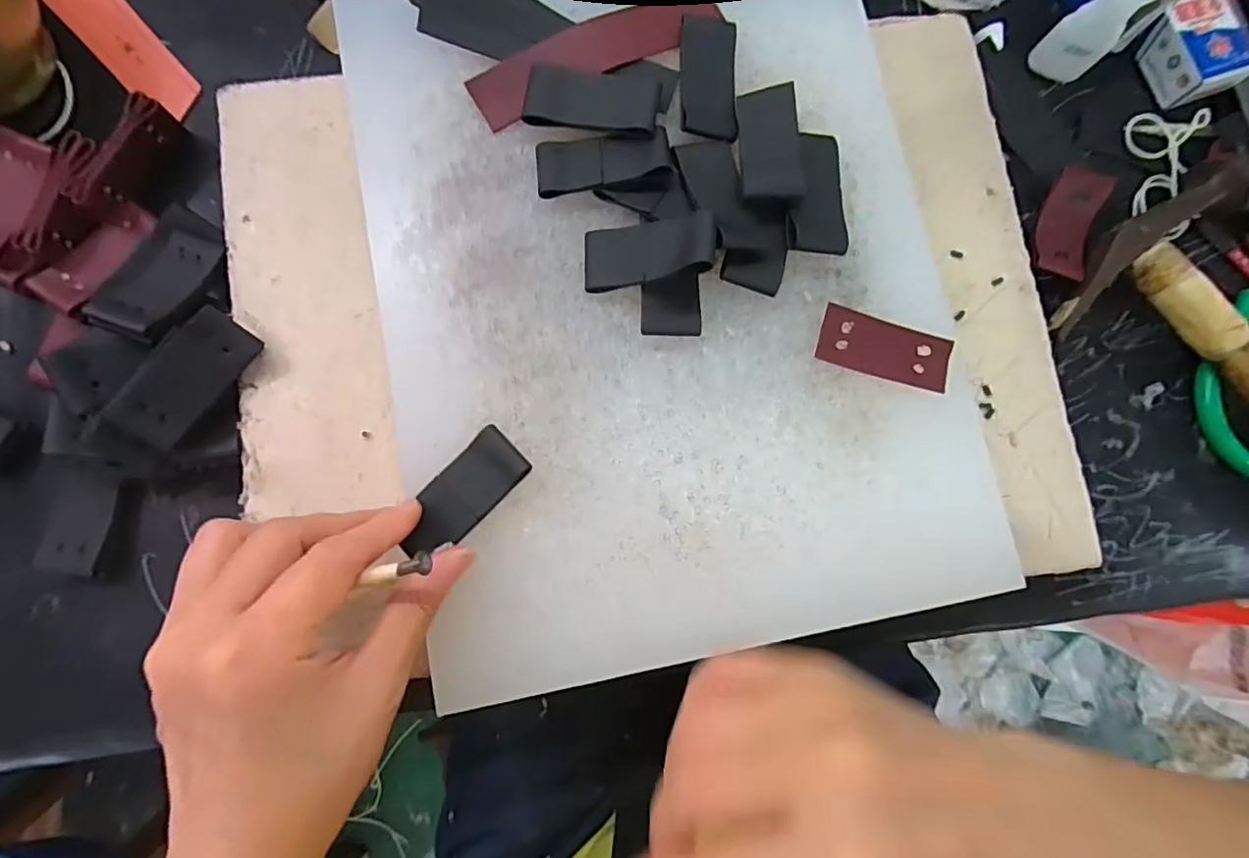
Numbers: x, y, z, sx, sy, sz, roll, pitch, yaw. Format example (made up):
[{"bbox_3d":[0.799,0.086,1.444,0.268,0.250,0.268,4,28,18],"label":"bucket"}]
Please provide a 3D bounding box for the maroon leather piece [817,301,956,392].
[{"bbox_3d":[0.118,-0.037,0.256,0.059,0.004,0.026,18,82,0],"label":"maroon leather piece"}]

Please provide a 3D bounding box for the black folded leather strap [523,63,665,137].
[{"bbox_3d":[-0.015,-0.149,0.258,0.060,0.010,0.027,10,82,-1],"label":"black folded leather strap"}]

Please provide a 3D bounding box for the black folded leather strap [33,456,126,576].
[{"bbox_3d":[-0.257,0.041,0.268,0.027,0.010,0.050,9,83,-1],"label":"black folded leather strap"}]

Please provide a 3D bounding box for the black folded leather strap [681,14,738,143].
[{"bbox_3d":[0.040,-0.166,0.267,0.027,0.006,0.062,2,83,-2],"label":"black folded leather strap"}]

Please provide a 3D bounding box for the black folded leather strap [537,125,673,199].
[{"bbox_3d":[-0.009,-0.120,0.255,0.059,0.017,0.029,-5,83,-2],"label":"black folded leather strap"}]

